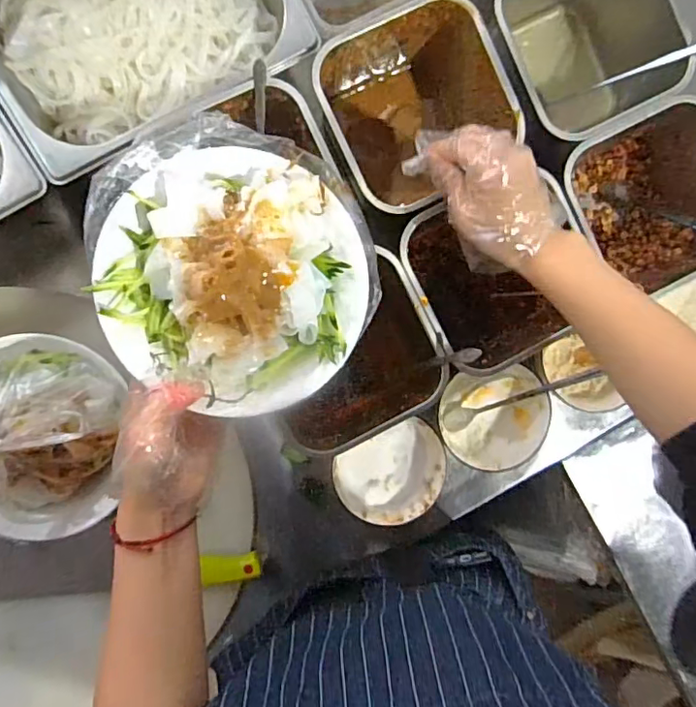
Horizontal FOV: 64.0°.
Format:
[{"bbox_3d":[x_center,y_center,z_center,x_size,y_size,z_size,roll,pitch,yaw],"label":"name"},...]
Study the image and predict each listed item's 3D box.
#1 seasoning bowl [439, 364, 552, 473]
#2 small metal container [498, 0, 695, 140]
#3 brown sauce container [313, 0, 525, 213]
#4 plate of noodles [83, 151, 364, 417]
[{"bbox_3d":[0.152,0.070,0.585,0.101,0.051,0.098,0,94,-6],"label":"seasoning bowl"},{"bbox_3d":[0.212,-0.301,0.551,0.161,0.114,0.177,-26,96,-3],"label":"small metal container"},{"bbox_3d":[0.057,-0.221,0.534,0.167,0.109,0.164,-28,96,-3],"label":"brown sauce container"},{"bbox_3d":[-0.078,-0.053,0.382,0.184,0.072,0.178,0,94,-6],"label":"plate of noodles"}]

